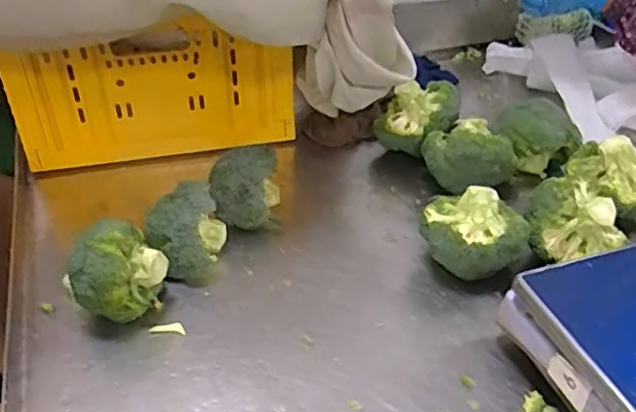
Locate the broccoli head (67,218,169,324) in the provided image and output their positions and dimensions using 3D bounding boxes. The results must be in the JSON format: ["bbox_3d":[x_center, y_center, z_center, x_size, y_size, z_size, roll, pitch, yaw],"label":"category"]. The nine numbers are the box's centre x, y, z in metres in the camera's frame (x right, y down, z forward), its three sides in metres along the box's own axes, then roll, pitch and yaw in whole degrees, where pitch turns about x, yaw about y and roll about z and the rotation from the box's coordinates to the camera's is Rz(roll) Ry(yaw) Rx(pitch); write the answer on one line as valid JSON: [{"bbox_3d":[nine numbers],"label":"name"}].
[{"bbox_3d":[-0.218,0.072,0.677,0.096,0.106,0.083,-24,44,-26],"label":"broccoli head"}]

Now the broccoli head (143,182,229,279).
[{"bbox_3d":[-0.156,0.031,0.743,0.089,0.086,0.102,-7,39,-8],"label":"broccoli head"}]

